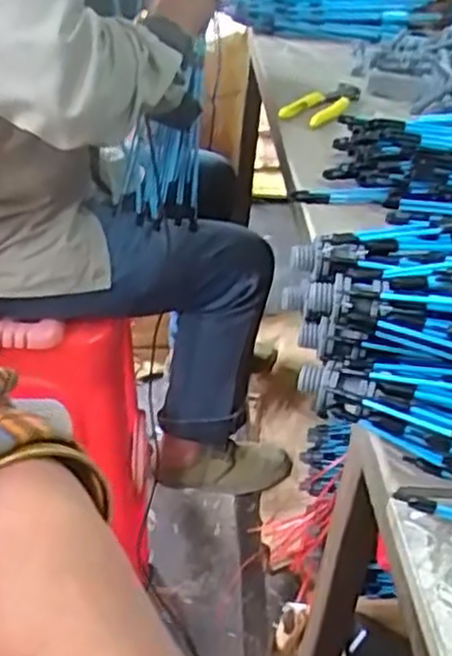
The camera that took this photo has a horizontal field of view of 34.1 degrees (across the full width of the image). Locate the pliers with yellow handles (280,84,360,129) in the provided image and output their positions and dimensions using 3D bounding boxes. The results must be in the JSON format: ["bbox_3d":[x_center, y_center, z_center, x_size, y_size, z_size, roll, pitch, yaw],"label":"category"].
[{"bbox_3d":[0.116,-0.260,0.865,0.055,0.029,0.187,16,33,15],"label":"pliers with yellow handles"}]

